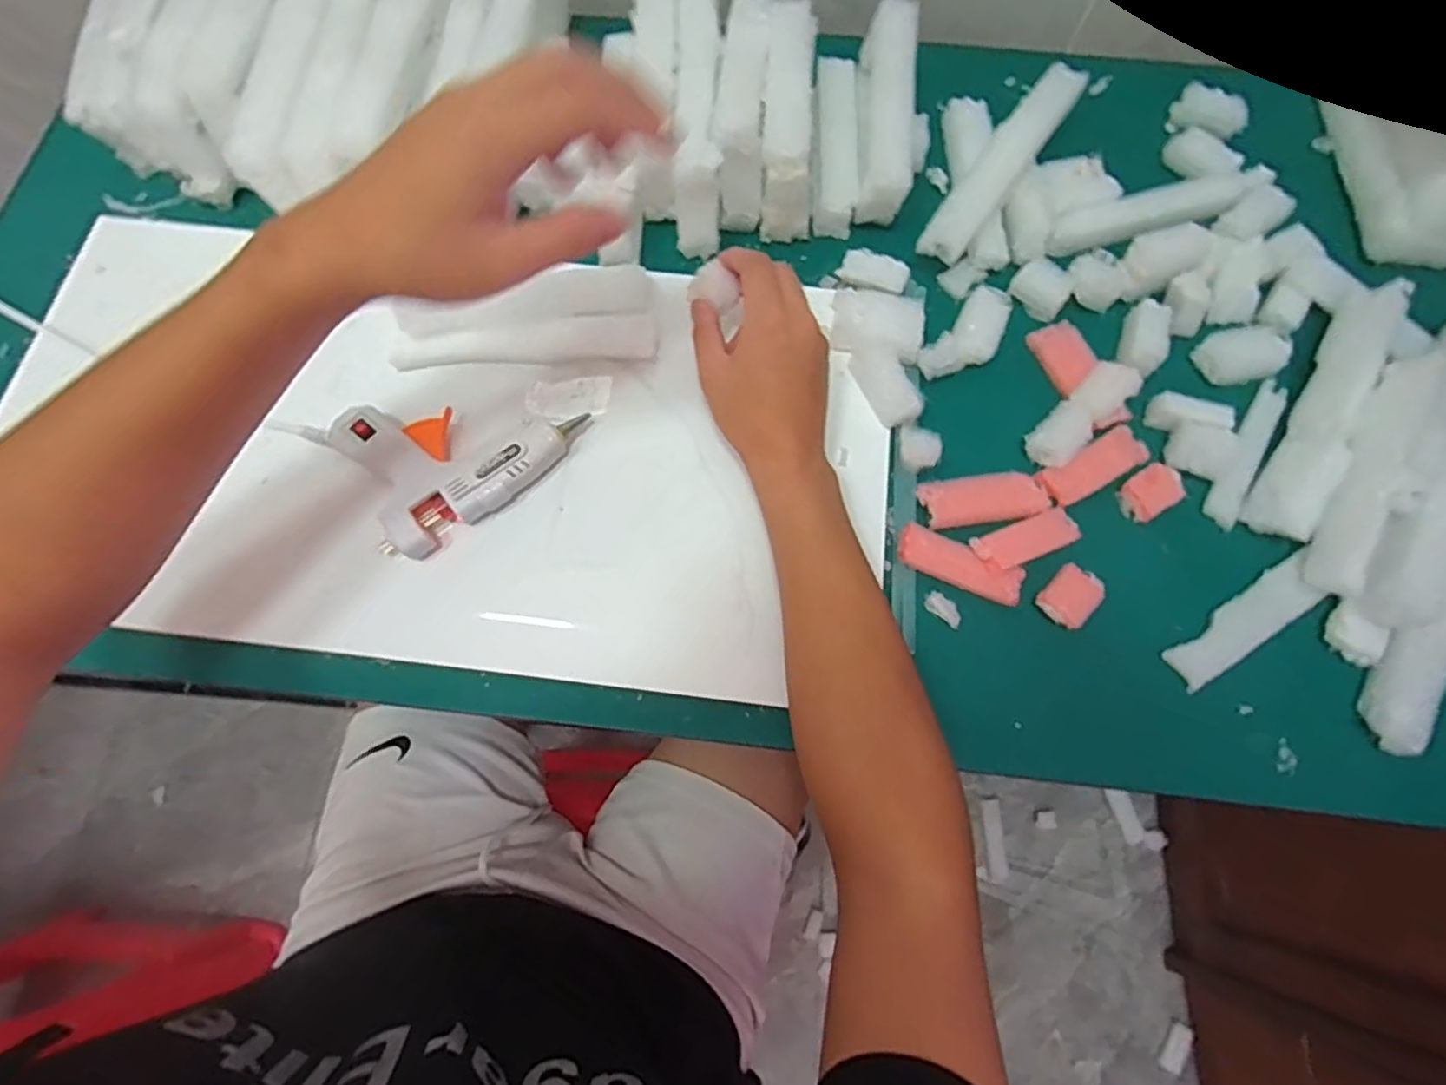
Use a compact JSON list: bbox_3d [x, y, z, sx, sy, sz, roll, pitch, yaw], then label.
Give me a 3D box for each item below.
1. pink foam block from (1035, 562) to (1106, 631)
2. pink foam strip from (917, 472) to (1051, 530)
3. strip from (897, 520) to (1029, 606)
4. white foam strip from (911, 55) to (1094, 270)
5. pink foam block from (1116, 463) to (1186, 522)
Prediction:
[{"bbox_3d":[0.216,0.034,0.420,0.038,0.009,0.029,-44,79,-11],"label":"pink foam block"},{"bbox_3d":[0.167,-0.027,0.432,0.079,0.009,0.033,-8,75,-3],"label":"pink foam strip"},{"bbox_3d":[0.149,0.015,0.424,0.079,0.010,0.027,24,76,6],"label":"strip"},{"bbox_3d":[0.206,-0.280,0.496,0.032,0.022,0.194,36,77,9],"label":"white foam strip"},{"bbox_3d":[0.275,-0.033,0.433,0.037,0.010,0.027,-31,77,-8],"label":"pink foam block"}]

